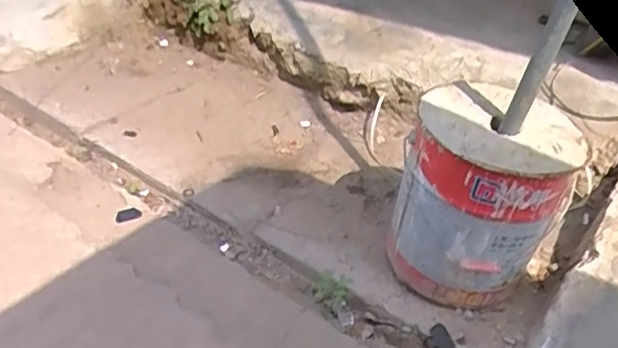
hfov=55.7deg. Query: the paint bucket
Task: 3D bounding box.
[{"bbox_3d":[0.317,0.034,1.089,0.274,0.321,0.261,1,35,-1],"label":"paint bucket"}]

